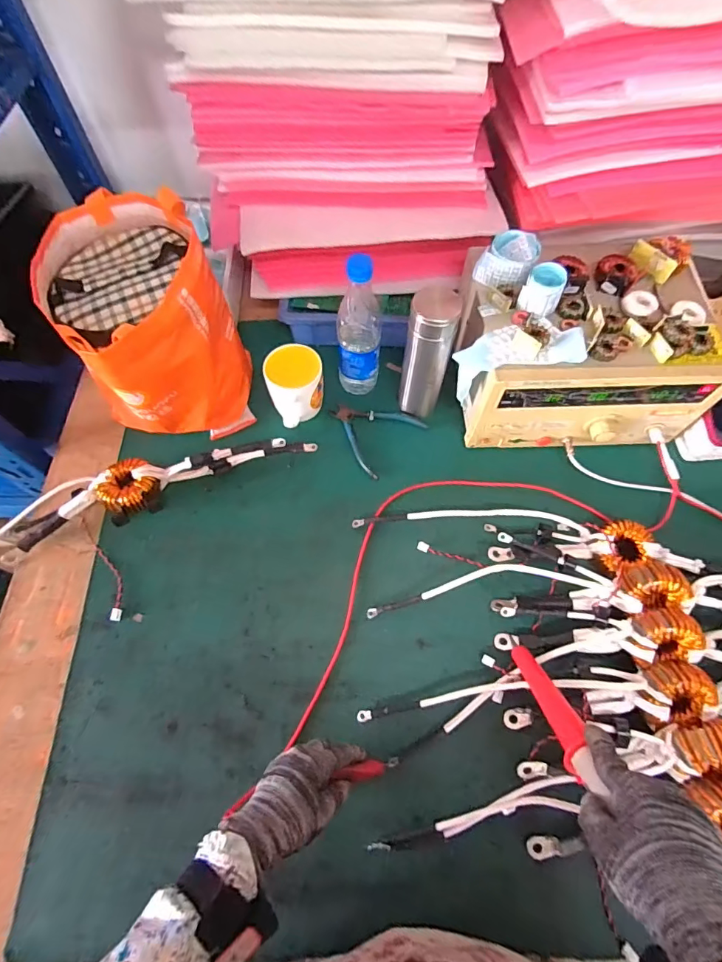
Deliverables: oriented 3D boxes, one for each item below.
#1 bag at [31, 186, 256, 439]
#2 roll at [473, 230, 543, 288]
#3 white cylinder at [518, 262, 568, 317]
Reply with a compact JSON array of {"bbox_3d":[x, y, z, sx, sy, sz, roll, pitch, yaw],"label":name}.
[{"bbox_3d":[-0.285,-0.208,0.628,0.201,0.239,0.235,-25,67,-12],"label":"bag"},{"bbox_3d":[0.198,-0.296,0.602,0.070,0.038,0.078,25,66,11],"label":"roll"},{"bbox_3d":[0.232,-0.243,0.570,0.049,0.045,0.045,27,67,12],"label":"white cylinder"}]

